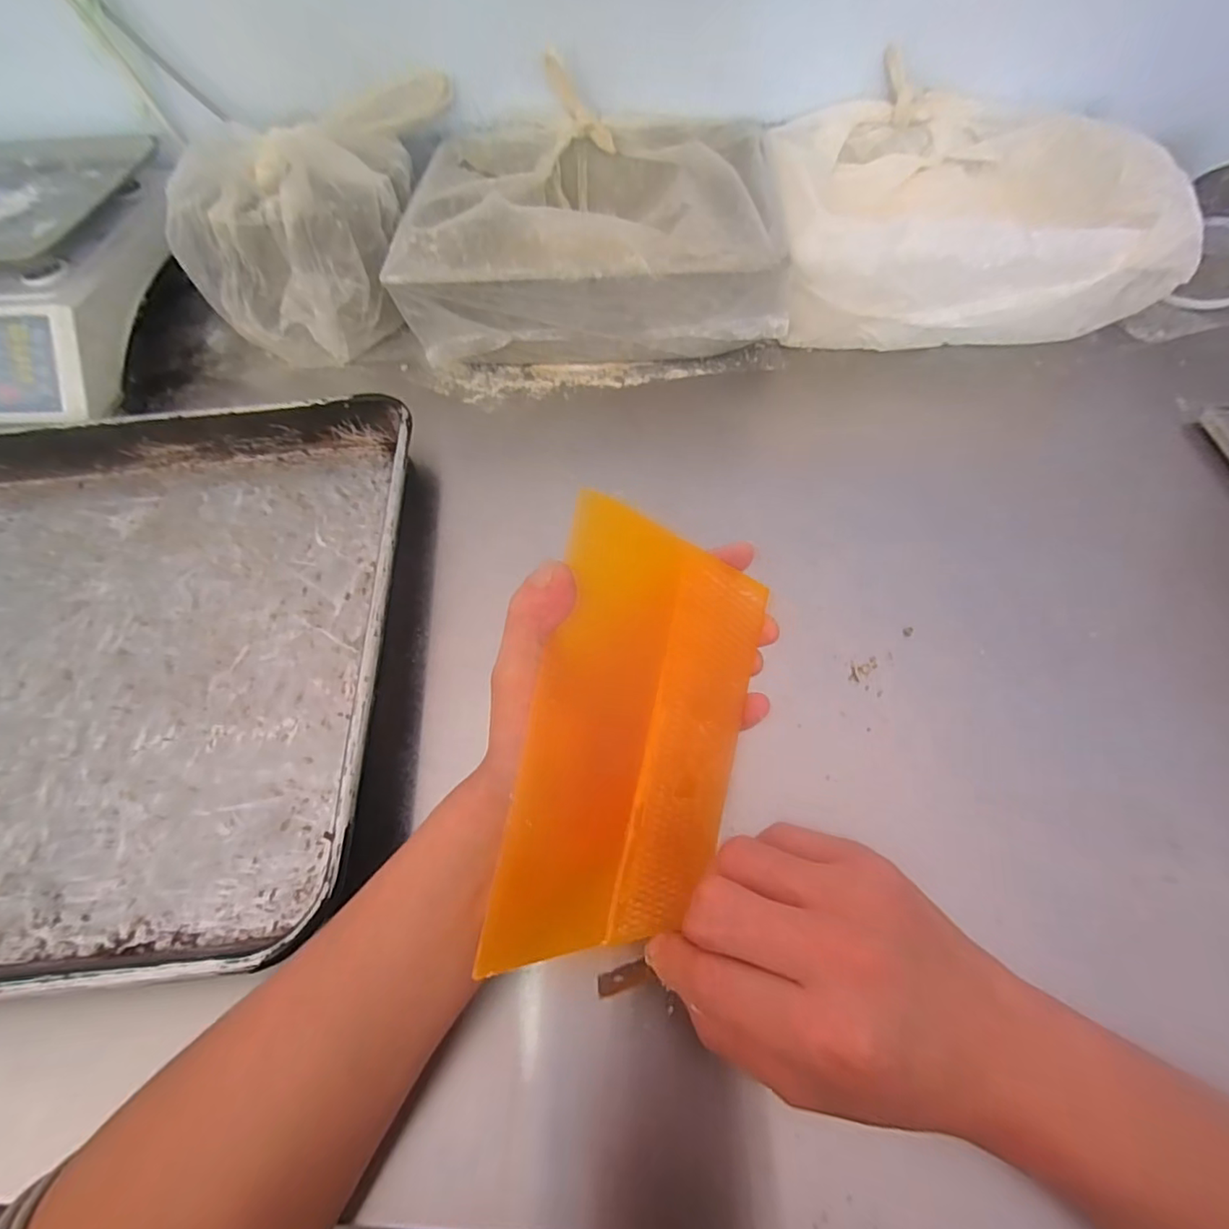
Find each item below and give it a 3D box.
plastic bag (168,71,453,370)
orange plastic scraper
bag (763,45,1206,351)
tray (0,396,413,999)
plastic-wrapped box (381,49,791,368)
[{"bbox_3d":[-0.270,-0.387,0.561,0.185,0.144,0.248,12,61,10],"label":"plastic bag"},{"bbox_3d":[0.012,0.055,0.254,0.105,0.004,0.186,14,87,-27],"label":"orange plastic scraper"},{"bbox_3d":[0.295,-0.354,0.522,0.309,0.116,0.252,0,60,3],"label":"bag"},{"bbox_3d":[-0.466,0.028,0.387,0.646,0.053,0.409,-6,60,0],"label":"tray"},{"bbox_3d":[-0.016,-0.354,0.542,0.321,0.119,0.265,1,60,4],"label":"plastic-wrapped box"}]

